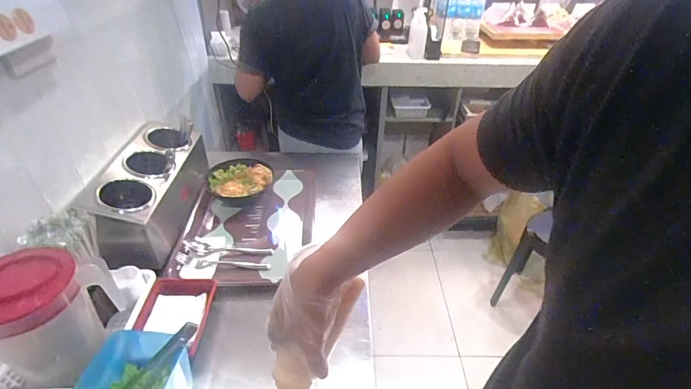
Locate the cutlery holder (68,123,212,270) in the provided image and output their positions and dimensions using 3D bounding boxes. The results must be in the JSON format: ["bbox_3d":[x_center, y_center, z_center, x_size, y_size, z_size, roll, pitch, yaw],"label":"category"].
[{"bbox_3d":[-0.458,-0.033,0.941,0.144,0.179,0.425,-3,37,-4],"label":"cutlery holder"}]

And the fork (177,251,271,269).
[{"bbox_3d":[-0.264,0.145,0.831,0.194,0.027,0.026,1,37,1],"label":"fork"}]

